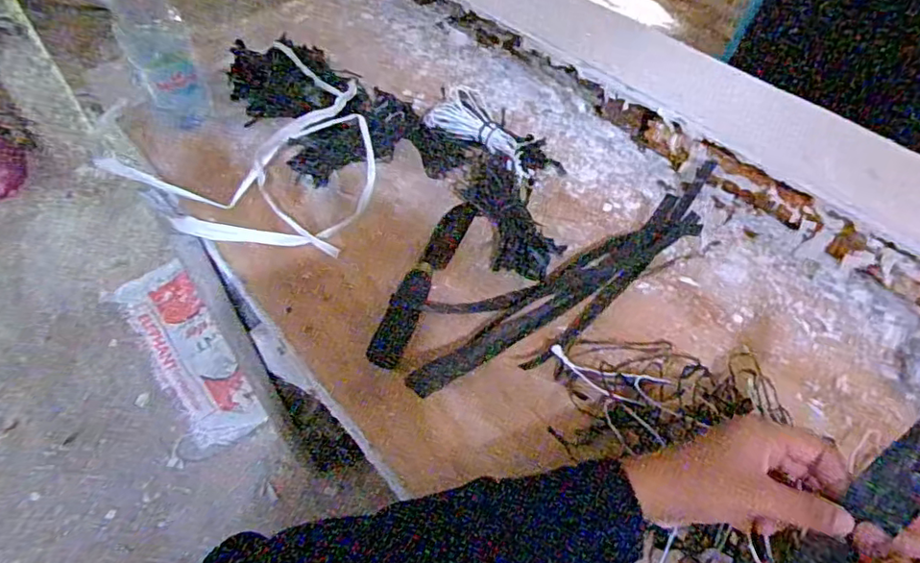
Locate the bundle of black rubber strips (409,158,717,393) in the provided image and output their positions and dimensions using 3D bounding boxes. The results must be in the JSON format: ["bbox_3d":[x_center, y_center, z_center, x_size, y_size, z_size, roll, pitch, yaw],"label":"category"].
[{"bbox_3d":[0.117,-0.012,0.530,0.380,0.031,0.102,-28,58,-20],"label":"bundle of black rubber strips"}]

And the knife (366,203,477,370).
[{"bbox_3d":[-0.033,-0.008,0.524,0.032,0.011,0.204,17,54,12],"label":"knife"}]

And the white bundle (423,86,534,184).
[{"bbox_3d":[0.029,-0.160,0.620,0.141,0.047,0.054,38,61,25],"label":"white bundle"}]

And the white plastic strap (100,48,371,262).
[{"bbox_3d":[-0.212,-0.150,0.611,0.266,0.056,0.232,14,53,10],"label":"white plastic strap"}]

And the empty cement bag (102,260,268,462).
[{"bbox_3d":[-0.650,0.168,1.337,0.183,0.033,0.508,-35,66,-13],"label":"empty cement bag"}]

